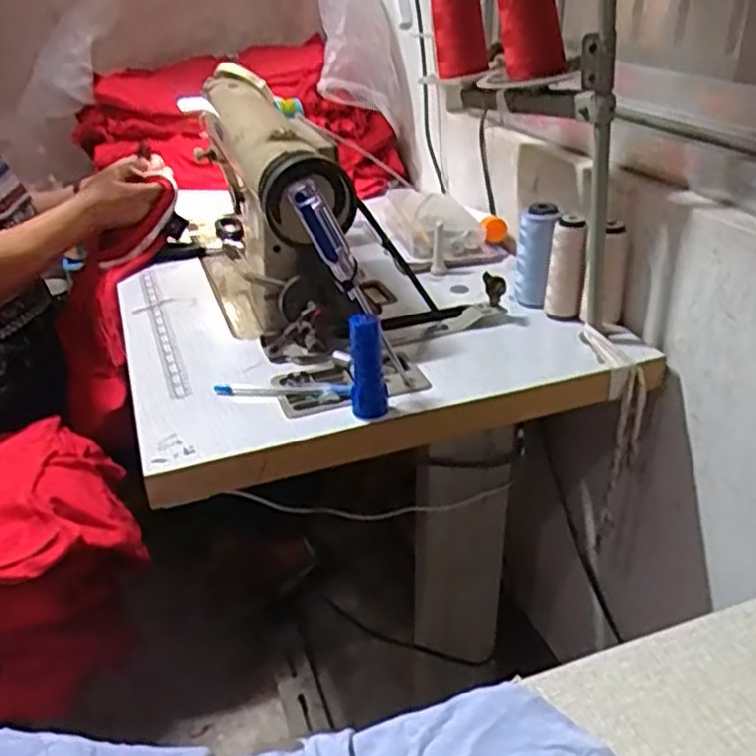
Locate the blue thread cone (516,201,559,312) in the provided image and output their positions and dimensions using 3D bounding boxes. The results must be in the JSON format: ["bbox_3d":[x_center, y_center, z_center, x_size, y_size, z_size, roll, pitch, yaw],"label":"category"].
[{"bbox_3d":[0.182,-0.137,0.863,0.041,0.121,0.048,5,29,10],"label":"blue thread cone"}]

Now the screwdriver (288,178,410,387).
[{"bbox_3d":[-0.023,-0.079,0.661,0.028,0.201,0.035,-21,24,17],"label":"screwdriver"}]

